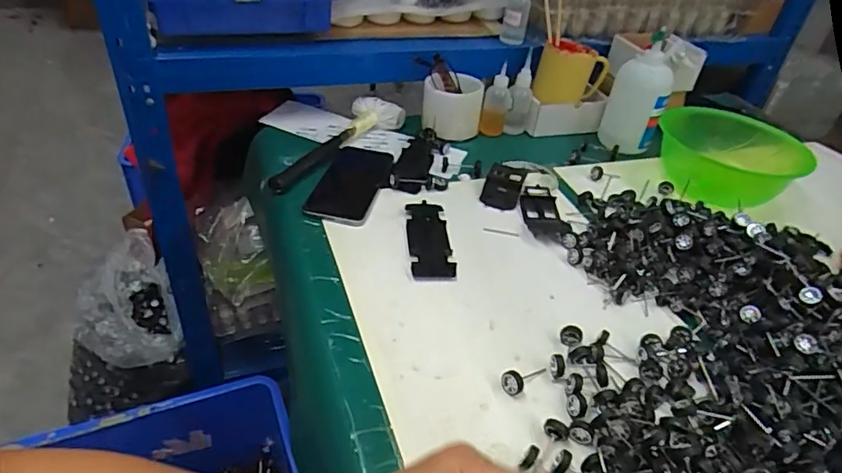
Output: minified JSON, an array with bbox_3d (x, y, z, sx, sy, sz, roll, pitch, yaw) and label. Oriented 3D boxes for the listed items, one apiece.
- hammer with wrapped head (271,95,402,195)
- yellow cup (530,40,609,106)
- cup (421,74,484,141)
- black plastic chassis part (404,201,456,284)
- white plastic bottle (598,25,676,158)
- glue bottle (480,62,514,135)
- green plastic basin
[{"bbox_3d":[-0.124,-0.137,0.740,0.073,0.030,0.249,26,42,23],"label":"hammer with wrapped head"},{"bbox_3d":[0.234,-0.254,0.837,0.099,0.073,0.106,18,40,13],"label":"yellow cup"},{"bbox_3d":[0.047,-0.195,0.802,0.087,0.072,0.087,4,38,-3],"label":"cup"},{"bbox_3d":[0.008,0.001,0.606,0.046,0.006,0.133,1,39,-8],"label":"black plastic chassis part"},{"bbox_3d":[0.321,-0.205,0.799,0.081,0.149,0.080,18,40,13],"label":"white plastic bottle"},{"bbox_3d":[0.115,-0.202,0.810,0.040,0.097,0.031,11,39,6],"label":"glue bottle"},{"bbox_3d":[0.442,-0.115,0.772,0.189,0.070,0.189,4,38,-3],"label":"green plastic basin"}]

